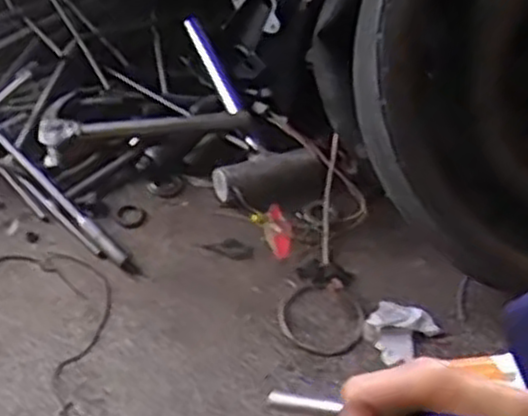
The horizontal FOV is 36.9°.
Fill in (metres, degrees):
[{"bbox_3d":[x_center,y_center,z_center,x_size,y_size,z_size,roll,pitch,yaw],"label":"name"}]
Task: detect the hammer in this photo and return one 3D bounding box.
[{"bbox_3d":[-0.173,-0.133,1.115,0.282,0.027,0.119,-10,48,-17],"label":"hammer"}]

